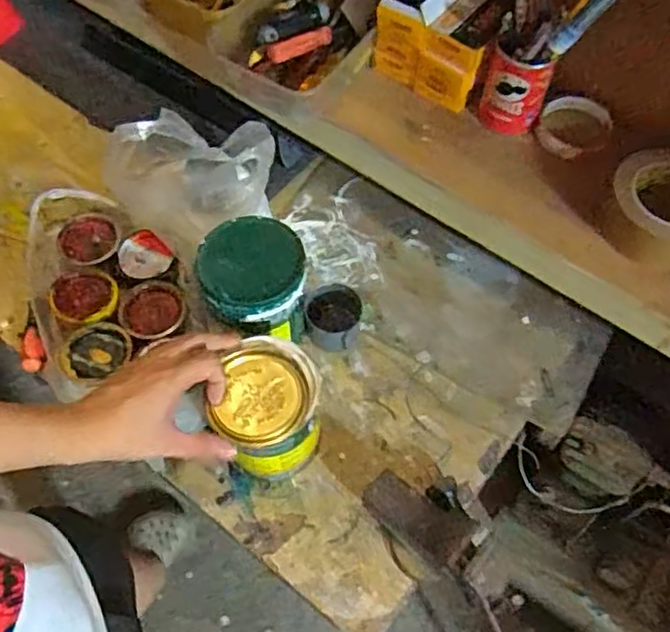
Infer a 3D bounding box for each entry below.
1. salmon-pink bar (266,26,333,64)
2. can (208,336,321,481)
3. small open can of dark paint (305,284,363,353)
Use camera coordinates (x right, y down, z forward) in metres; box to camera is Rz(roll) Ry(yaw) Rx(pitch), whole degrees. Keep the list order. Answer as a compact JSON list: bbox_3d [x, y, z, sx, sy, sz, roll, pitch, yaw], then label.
[{"bbox_3d":[-0.039,-0.317,0.773,0.084,0.015,0.017,-28,65,-15],"label":"salmon-pink bar"},{"bbox_3d":[-0.065,0.098,0.668,0.102,0.135,0.102,0,61,0],"label":"can"},{"bbox_3d":[-0.002,0.001,0.778,0.062,0.044,0.065,0,61,0],"label":"small open can of dark paint"}]

